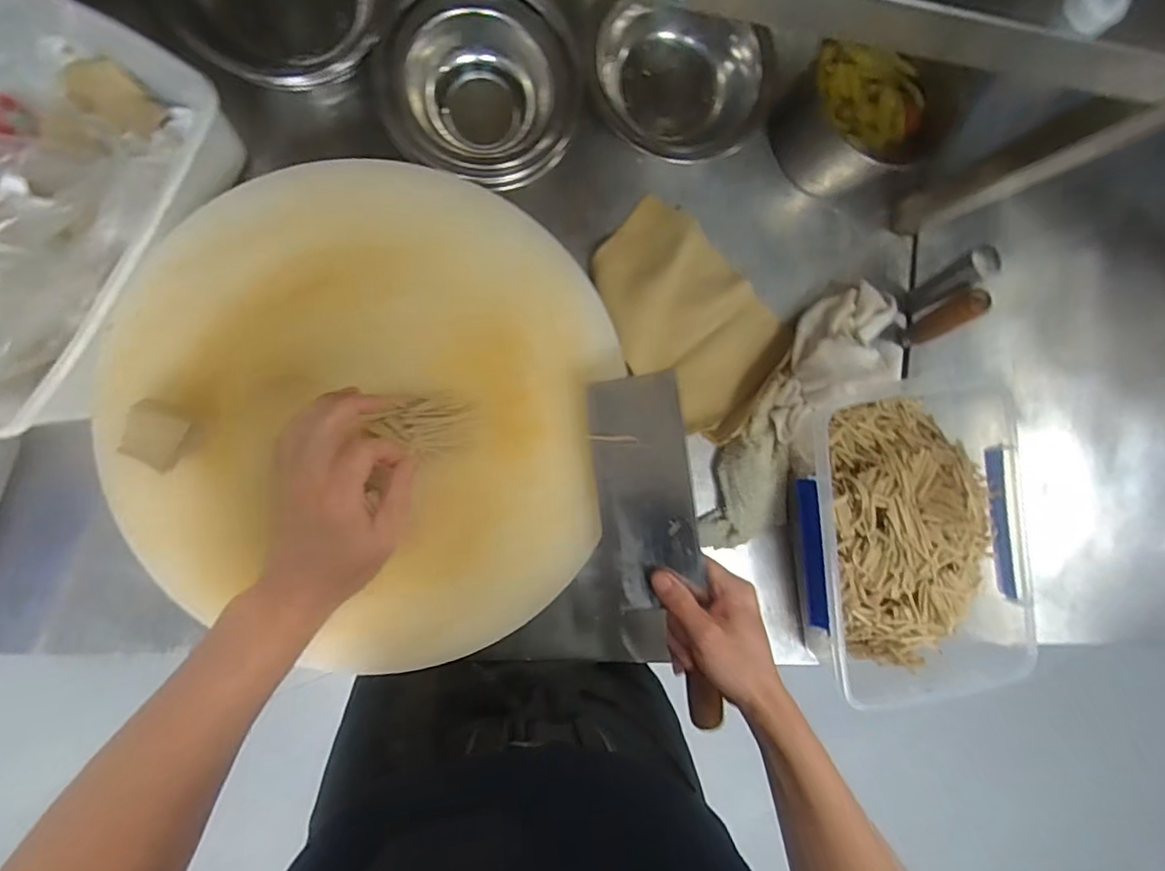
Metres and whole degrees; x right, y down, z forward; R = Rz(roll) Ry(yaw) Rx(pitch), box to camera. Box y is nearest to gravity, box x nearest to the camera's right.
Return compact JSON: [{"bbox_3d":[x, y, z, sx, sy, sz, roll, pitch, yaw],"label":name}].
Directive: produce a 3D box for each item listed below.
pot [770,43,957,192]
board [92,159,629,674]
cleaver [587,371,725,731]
[{"bbox_3d":[0.280,-0.331,0.584,0.140,0.080,0.136,-30,95,-7],"label":"pot"},{"bbox_3d":[-0.175,-0.014,0.476,0.393,0.044,0.410,0,91,-9],"label":"board"},{"bbox_3d":[0.065,0.103,0.498,0.084,0.027,0.306,-10,94,12],"label":"cleaver"}]

